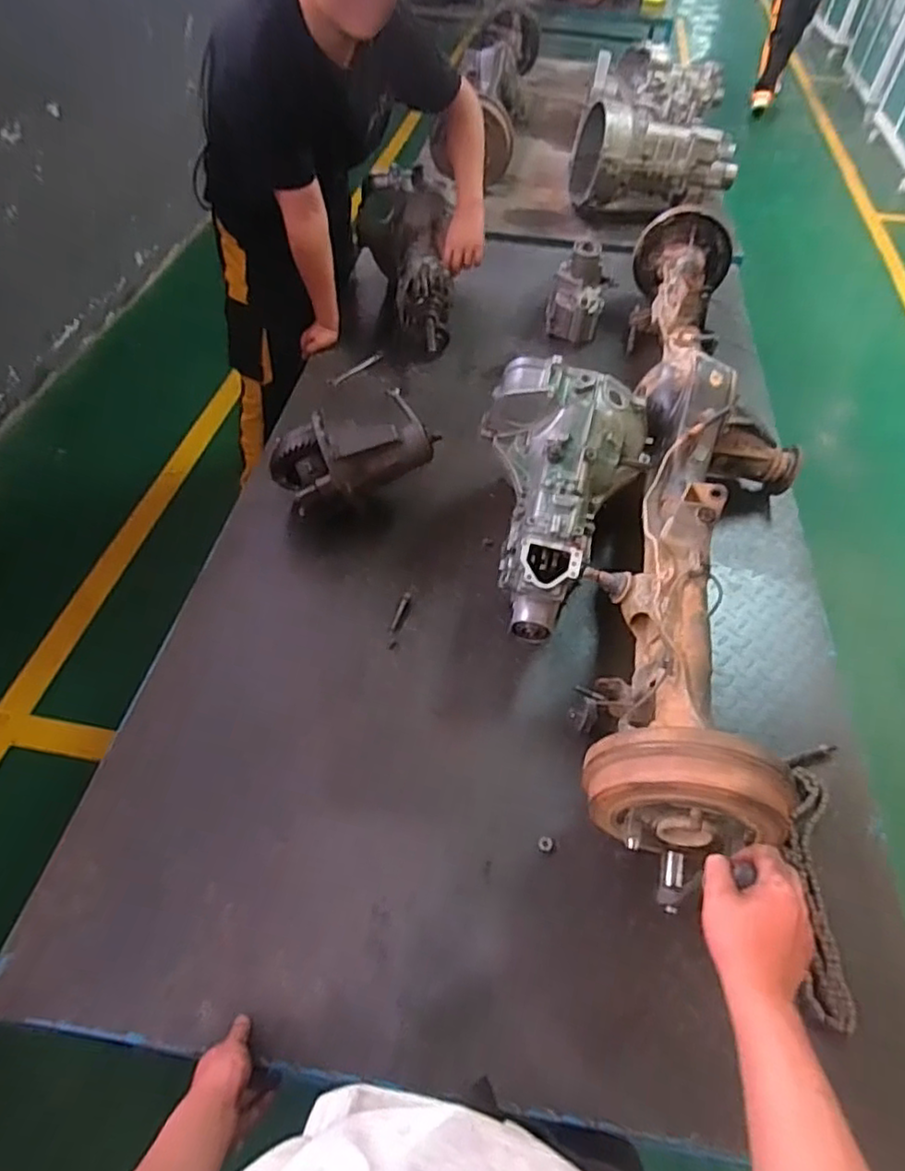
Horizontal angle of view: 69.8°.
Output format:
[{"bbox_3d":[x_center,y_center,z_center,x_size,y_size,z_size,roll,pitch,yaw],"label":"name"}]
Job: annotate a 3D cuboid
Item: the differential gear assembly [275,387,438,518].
[{"bbox_3d":[-0.183,-0.254,1.203,0.282,0.163,0.163,-26,57,-21],"label":"differential gear assembly"}]

